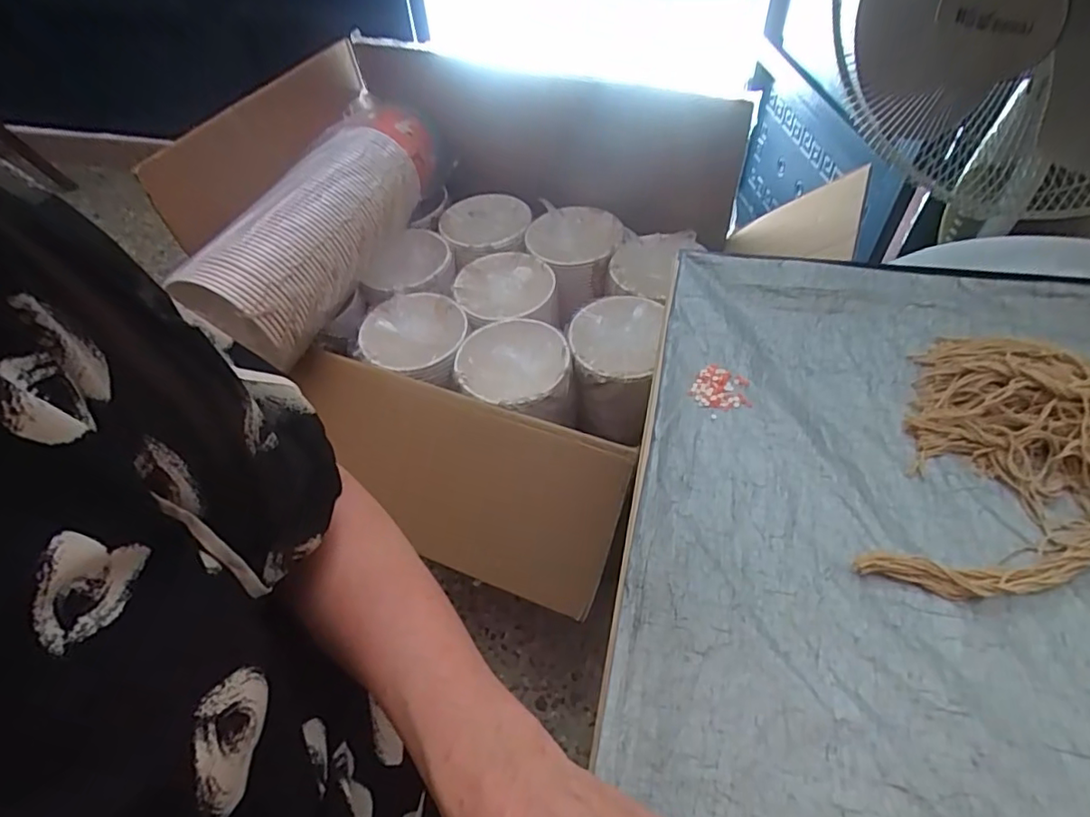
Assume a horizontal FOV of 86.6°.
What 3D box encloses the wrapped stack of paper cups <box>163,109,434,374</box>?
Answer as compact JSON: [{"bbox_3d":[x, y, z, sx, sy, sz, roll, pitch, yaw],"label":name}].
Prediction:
[{"bbox_3d":[-0.304,-0.280,0.850,0.133,0.141,0.490,15,54,15],"label":"wrapped stack of paper cups"}]

